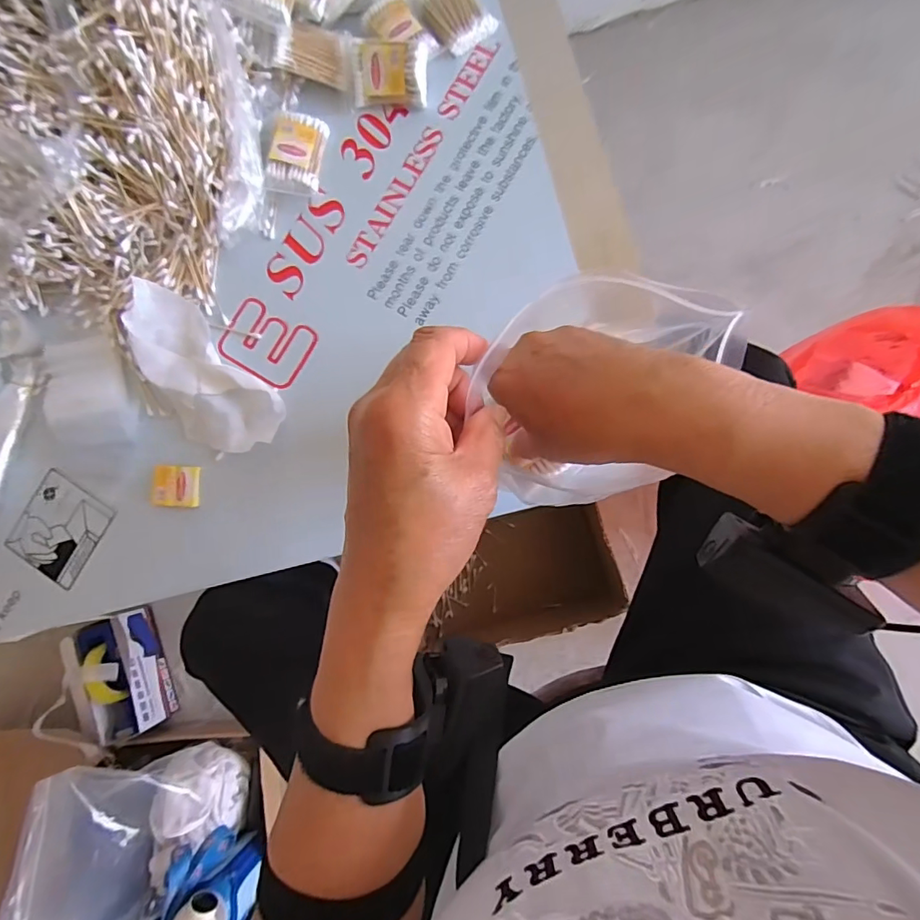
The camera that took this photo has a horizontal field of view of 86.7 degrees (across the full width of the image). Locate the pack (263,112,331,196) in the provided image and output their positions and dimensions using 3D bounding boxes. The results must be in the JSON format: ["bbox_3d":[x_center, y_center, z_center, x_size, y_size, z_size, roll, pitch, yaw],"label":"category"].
[{"bbox_3d":[-0.167,-0.313,0.501,0.047,0.028,0.079,7,84,7],"label":"pack"}]

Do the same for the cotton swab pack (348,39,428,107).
[{"bbox_3d":[-0.072,-0.389,0.492,0.075,0.014,0.052,5,121,6],"label":"cotton swab pack"}]

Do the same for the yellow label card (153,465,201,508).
[{"bbox_3d":[-0.283,0.026,0.486,0.046,0.006,0.040,1,84,6],"label":"yellow label card"}]

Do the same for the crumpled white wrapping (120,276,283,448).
[{"bbox_3d":[-0.260,-0.084,0.482,0.092,0.032,0.182,-39,94,0],"label":"crumpled white wrapping"}]

